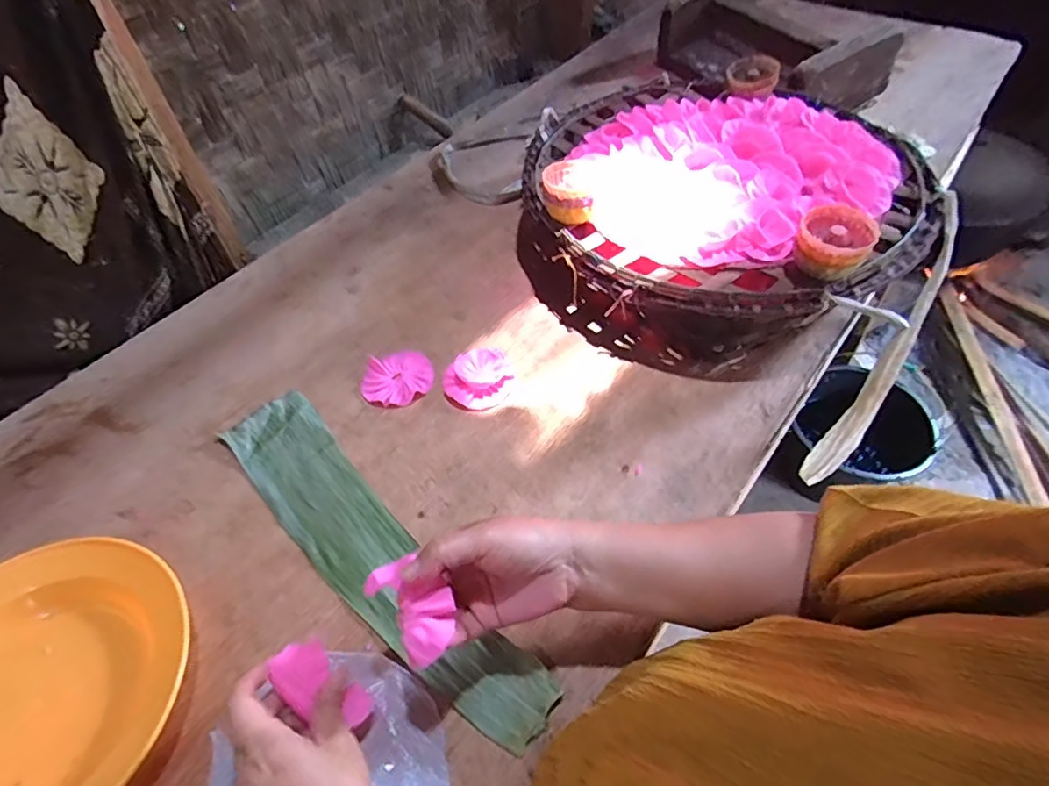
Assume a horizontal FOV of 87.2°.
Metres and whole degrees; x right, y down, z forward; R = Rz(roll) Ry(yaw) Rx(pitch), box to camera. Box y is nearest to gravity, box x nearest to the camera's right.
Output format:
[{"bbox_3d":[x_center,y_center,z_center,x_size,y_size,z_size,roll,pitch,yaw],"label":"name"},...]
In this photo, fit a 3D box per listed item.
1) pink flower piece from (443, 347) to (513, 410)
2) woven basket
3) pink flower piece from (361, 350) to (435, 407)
[{"bbox_3d":[-0.046,-0.017,0.573,0.067,0.016,0.066,-1,52,2],"label":"pink flower piece"},{"bbox_3d":[0.213,-0.226,0.647,0.413,0.144,0.405,1,52,3],"label":"woven basket"},{"bbox_3d":[-0.134,-0.016,0.584,0.073,0.011,0.066,-7,52,-3],"label":"pink flower piece"}]

